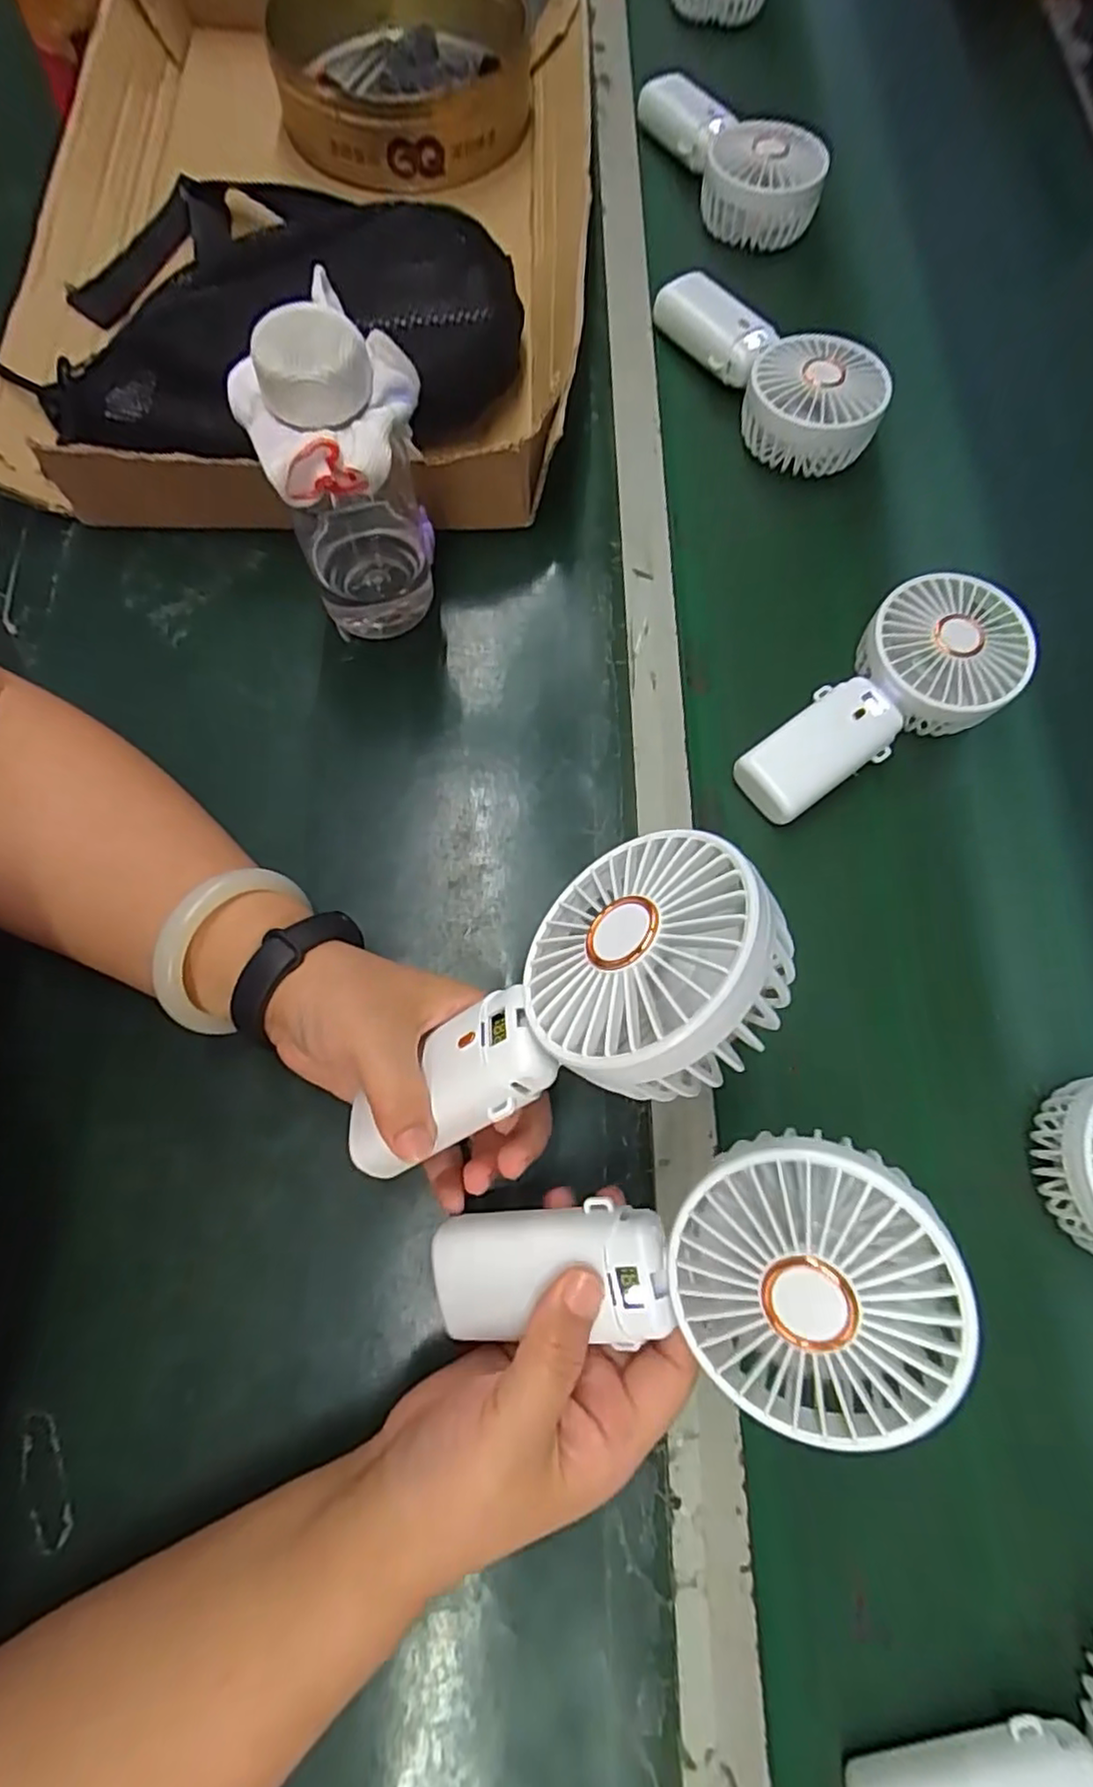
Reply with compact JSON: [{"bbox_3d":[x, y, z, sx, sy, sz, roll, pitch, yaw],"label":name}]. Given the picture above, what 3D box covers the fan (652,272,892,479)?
[{"bbox_3d":[0.151,-0.366,0.466,0.083,0.043,0.190,-31,75,-9],"label":"fan"}]

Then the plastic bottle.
[{"bbox_3d":[-0.094,-0.196,0.330,0.074,0.148,0.091,-16,74,-5],"label":"plastic bottle"}]

